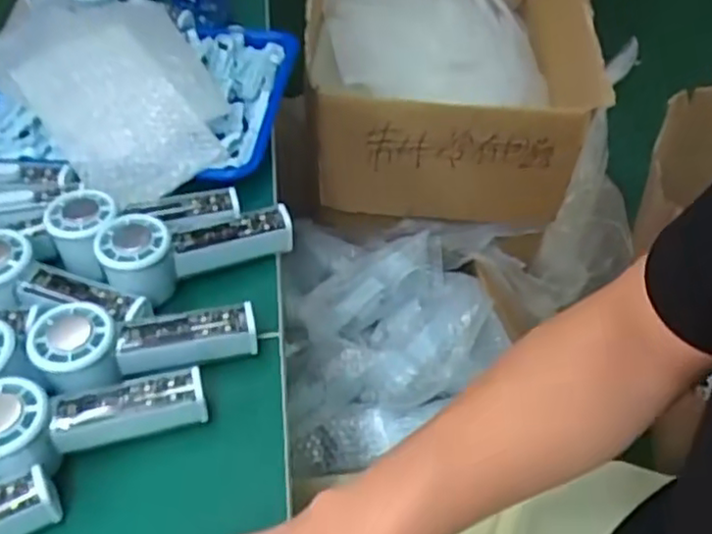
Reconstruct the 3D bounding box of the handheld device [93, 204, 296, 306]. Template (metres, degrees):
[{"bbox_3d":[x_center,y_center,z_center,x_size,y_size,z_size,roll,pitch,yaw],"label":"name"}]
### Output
[{"bbox_3d":[-0.129,-0.021,0.556,0.148,0.053,0.056,-23,51,-15],"label":"handheld device"}]

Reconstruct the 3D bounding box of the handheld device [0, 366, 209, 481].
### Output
[{"bbox_3d":[-0.182,0.102,0.458,0.150,0.046,0.054,-6,47,-19],"label":"handheld device"}]

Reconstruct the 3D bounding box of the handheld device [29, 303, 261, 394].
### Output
[{"bbox_3d":[-0.151,0.053,0.491,0.152,0.033,0.055,-4,47,-17],"label":"handheld device"}]

